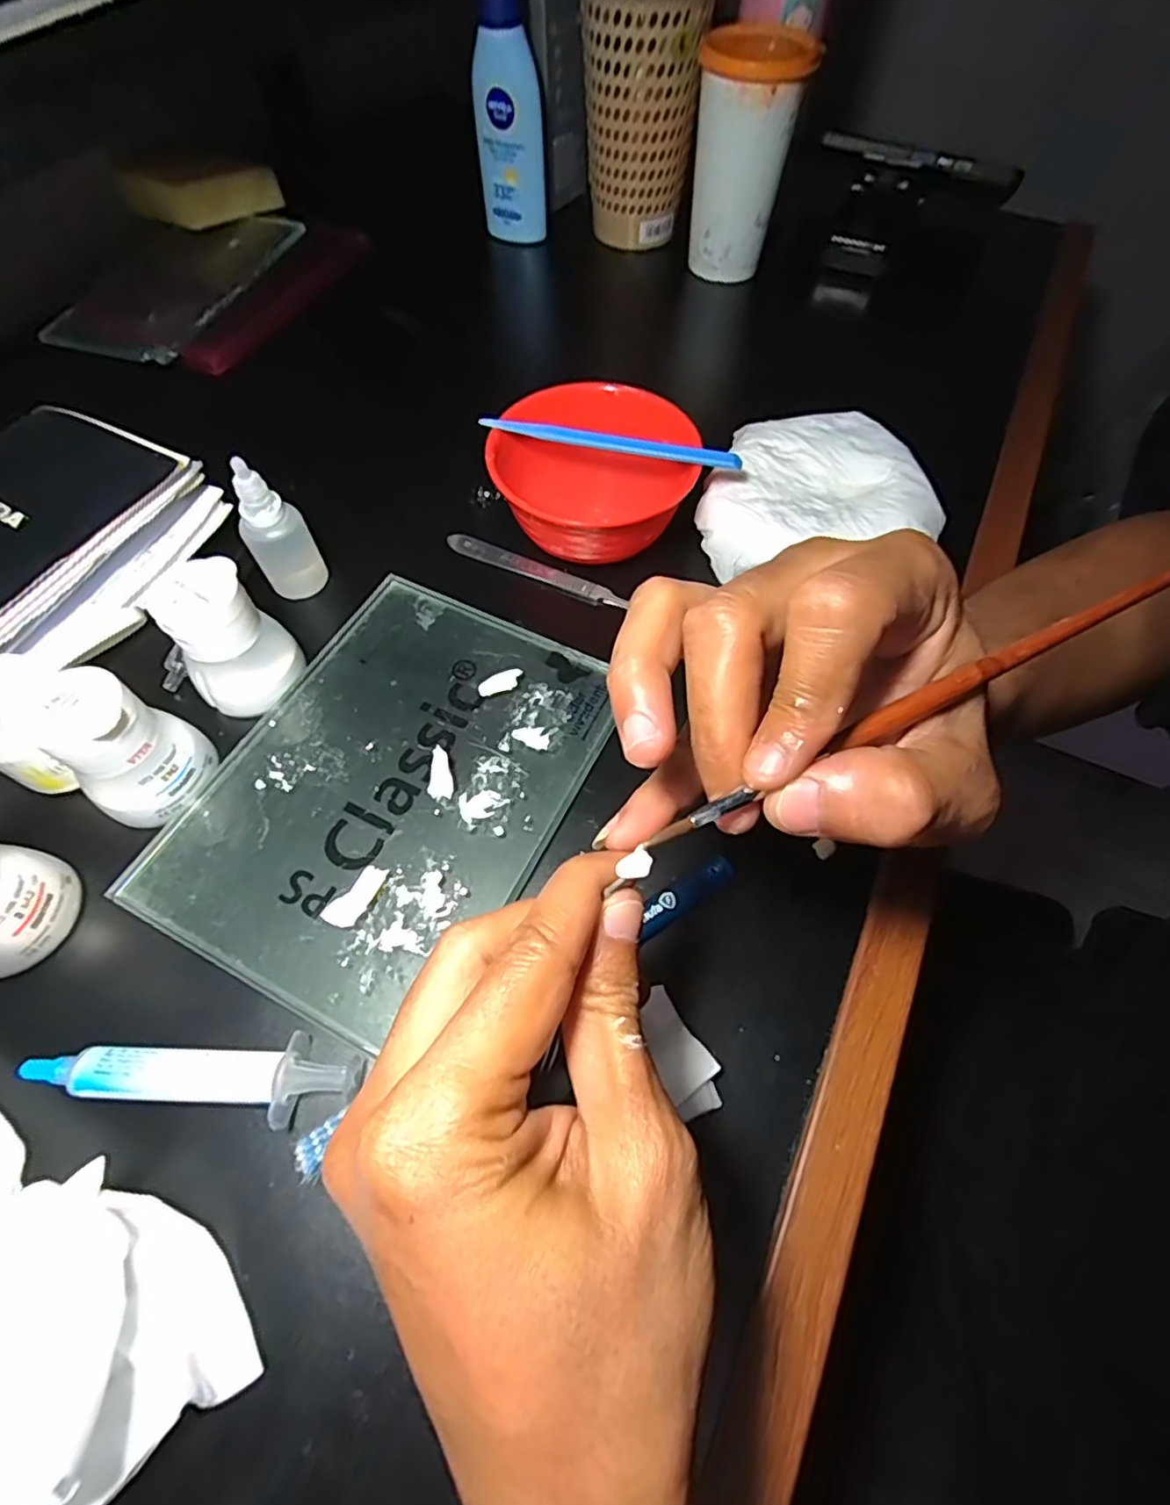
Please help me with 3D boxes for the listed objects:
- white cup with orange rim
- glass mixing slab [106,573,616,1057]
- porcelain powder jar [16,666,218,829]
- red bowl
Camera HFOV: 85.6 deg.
[{"bbox_3d":[0.114,-0.438,0.470,0.068,0.127,0.072,1,61,-1],"label":"white cup with orange rim"},{"bbox_3d":[-0.086,0.010,0.289,0.149,0.009,0.199,25,64,12],"label":"glass mixing slab"},{"bbox_3d":[-0.195,-0.005,0.266,0.049,0.056,0.045,1,61,-1],"label":"porcelain powder jar"},{"bbox_3d":[0.004,-0.149,0.353,0.105,0.053,0.103,1,61,-1],"label":"red bowl"}]

